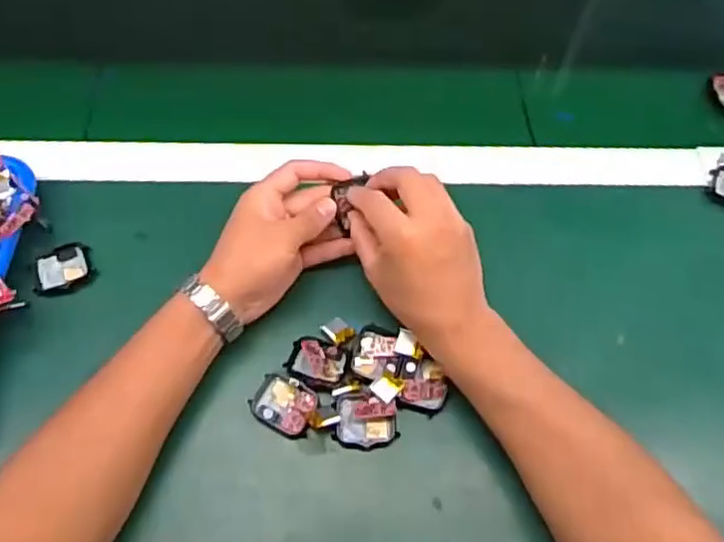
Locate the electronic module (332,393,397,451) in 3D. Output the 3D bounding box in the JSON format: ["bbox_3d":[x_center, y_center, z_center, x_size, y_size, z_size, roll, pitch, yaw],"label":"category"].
[{"bbox_3d":[0.004,0.110,0.476,0.045,0.015,0.037,8,64,3],"label":"electronic module"}]

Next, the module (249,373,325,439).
[{"bbox_3d":[-0.054,0.100,0.480,0.053,0.010,0.038,24,66,11],"label":"module"}]

